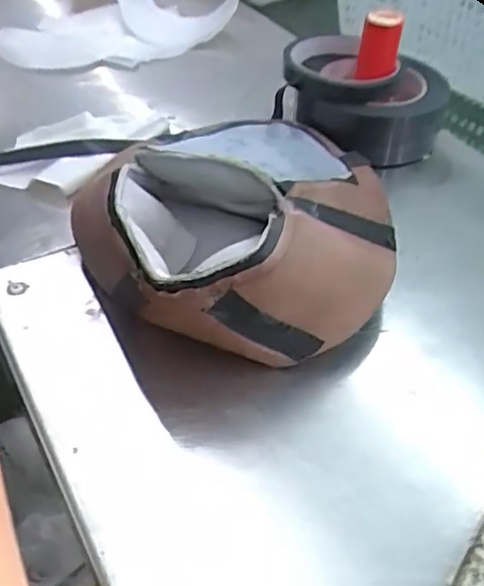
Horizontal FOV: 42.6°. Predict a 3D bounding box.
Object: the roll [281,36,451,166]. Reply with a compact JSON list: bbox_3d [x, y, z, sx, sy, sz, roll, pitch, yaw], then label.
[{"bbox_3d":[0.102,-0.163,0.524,0.129,0.056,0.129,11,45,9],"label":"roll"}]

